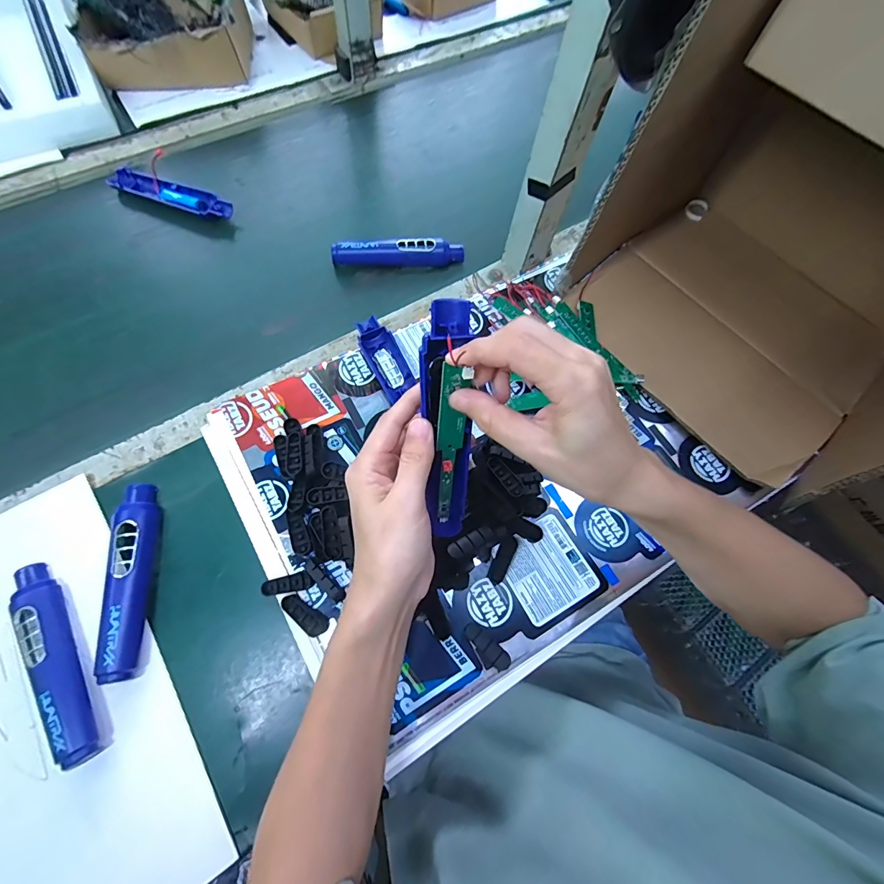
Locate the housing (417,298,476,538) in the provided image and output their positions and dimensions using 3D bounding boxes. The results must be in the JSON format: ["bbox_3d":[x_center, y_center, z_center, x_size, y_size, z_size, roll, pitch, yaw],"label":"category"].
[{"bbox_3d":[0.005,-0.005,0.293,0.035,0.177,0.024,-5,30,-5],"label":"housing"}]

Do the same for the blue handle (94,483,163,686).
[{"bbox_3d":[-0.284,0.122,0.379,0.032,0.028,0.172,-7,69,-11],"label":"blue handle"}]

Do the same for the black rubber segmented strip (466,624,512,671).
[{"bbox_3d":[0.040,0.188,0.377,0.021,0.009,0.048,-42,64,-17],"label":"black rubber segmented strip"}]

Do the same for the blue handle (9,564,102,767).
[{"bbox_3d":[-0.329,0.183,0.351,0.033,0.025,0.170,-30,75,-18],"label":"blue handle"}]

